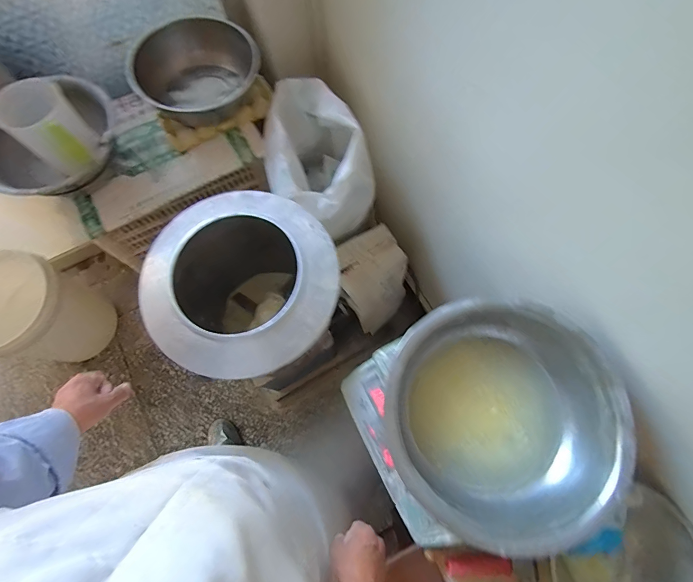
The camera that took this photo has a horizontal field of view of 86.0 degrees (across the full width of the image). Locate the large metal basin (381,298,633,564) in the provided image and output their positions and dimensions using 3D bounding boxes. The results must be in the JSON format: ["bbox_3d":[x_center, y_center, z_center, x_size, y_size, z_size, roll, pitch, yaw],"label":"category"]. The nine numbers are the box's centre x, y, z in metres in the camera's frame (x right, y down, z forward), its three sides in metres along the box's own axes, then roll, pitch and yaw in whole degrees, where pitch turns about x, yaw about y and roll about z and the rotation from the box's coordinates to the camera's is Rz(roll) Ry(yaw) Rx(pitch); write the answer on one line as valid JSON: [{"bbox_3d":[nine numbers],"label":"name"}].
[{"bbox_3d":[0.225,0.195,0.570,0.323,0.114,0.319,0,73,1],"label":"large metal basin"}]

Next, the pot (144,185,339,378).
[{"bbox_3d":[-0.191,0.024,0.838,0.346,0.422,0.335,0,73,1],"label":"pot"}]

